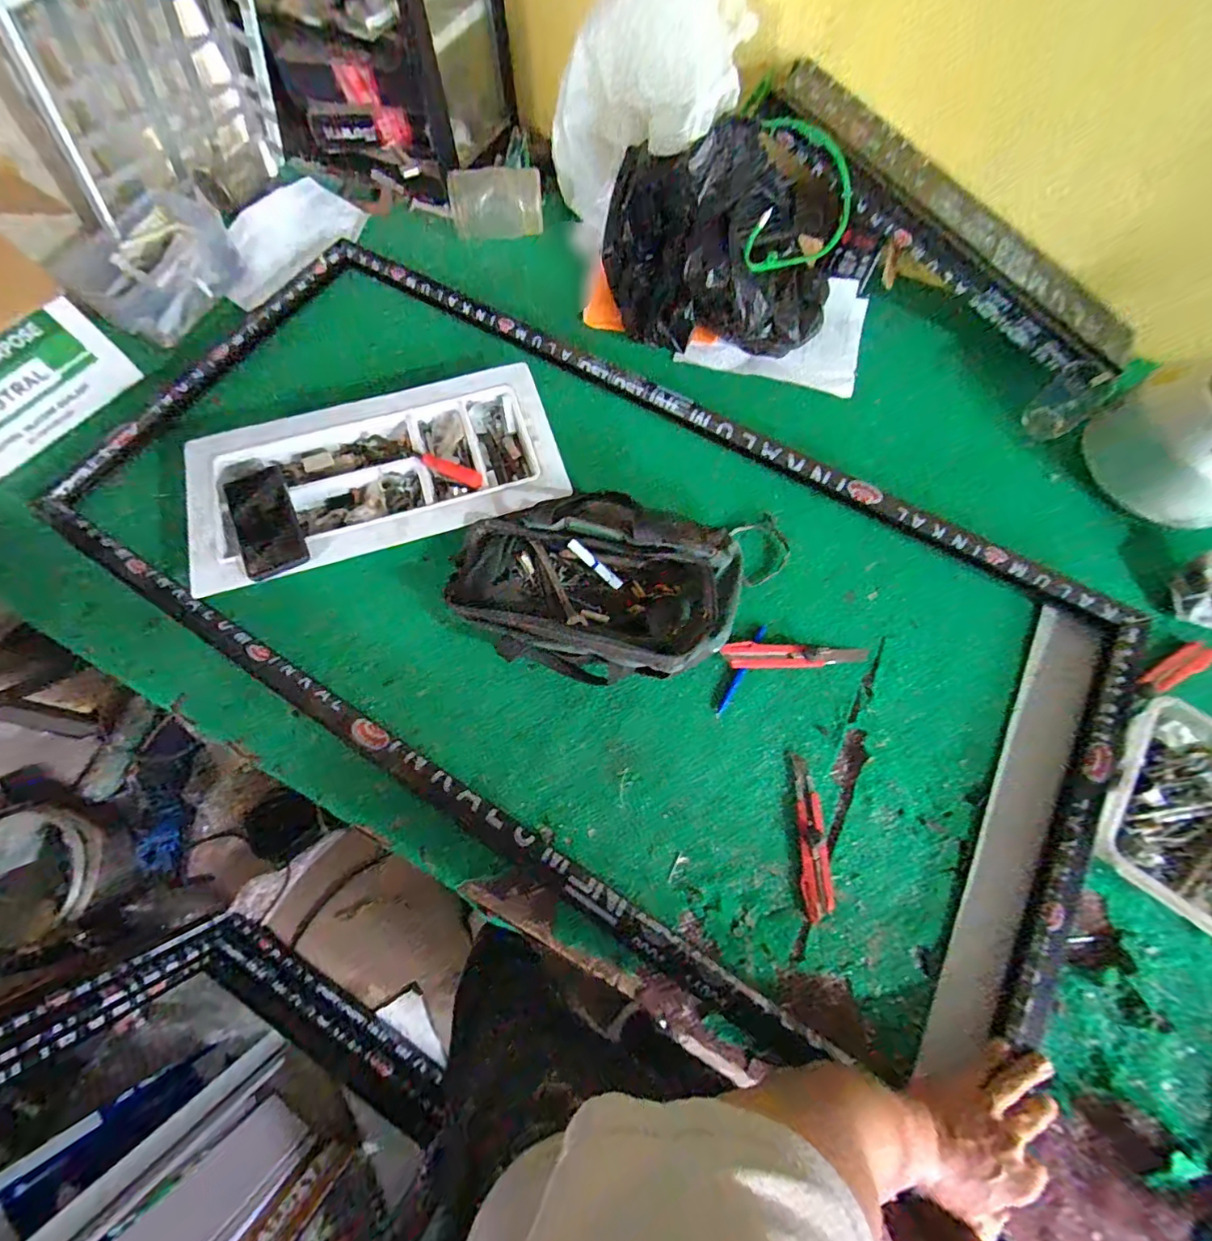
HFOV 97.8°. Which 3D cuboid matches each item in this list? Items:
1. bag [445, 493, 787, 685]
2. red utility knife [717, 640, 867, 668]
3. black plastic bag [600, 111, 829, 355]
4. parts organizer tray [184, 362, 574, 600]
[{"bbox_3d":[0.020,-0.040,0.667,0.419,0.091,0.223,-2,68,-1],"label":"bag"},{"bbox_3d":[0.247,0.044,0.682,0.191,0.014,0.032,-1,68,-1],"label":"red utility knife"},{"bbox_3d":[0.176,-0.595,0.804,0.358,0.241,0.323,5,68,1],"label":"black plastic bag"},{"bbox_3d":[-0.324,-0.218,0.751,0.503,0.048,0.266,-17,69,-7],"label":"parts organizer tray"}]

